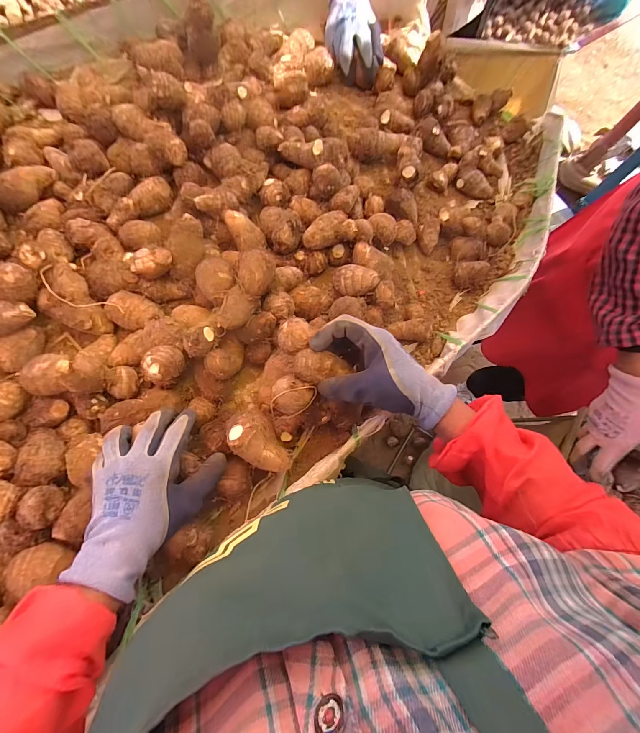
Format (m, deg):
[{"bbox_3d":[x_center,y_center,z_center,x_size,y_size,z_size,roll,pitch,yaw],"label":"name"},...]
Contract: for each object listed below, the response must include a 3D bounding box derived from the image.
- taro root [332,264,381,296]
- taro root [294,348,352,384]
[{"bbox_3d":[0.050,-0.119,0.468,0.062,0.031,0.038,1,75,-2],"label":"taro root"},{"bbox_3d":[0.003,0.002,0.356,0.060,0.027,0.034,10,74,0],"label":"taro root"}]

